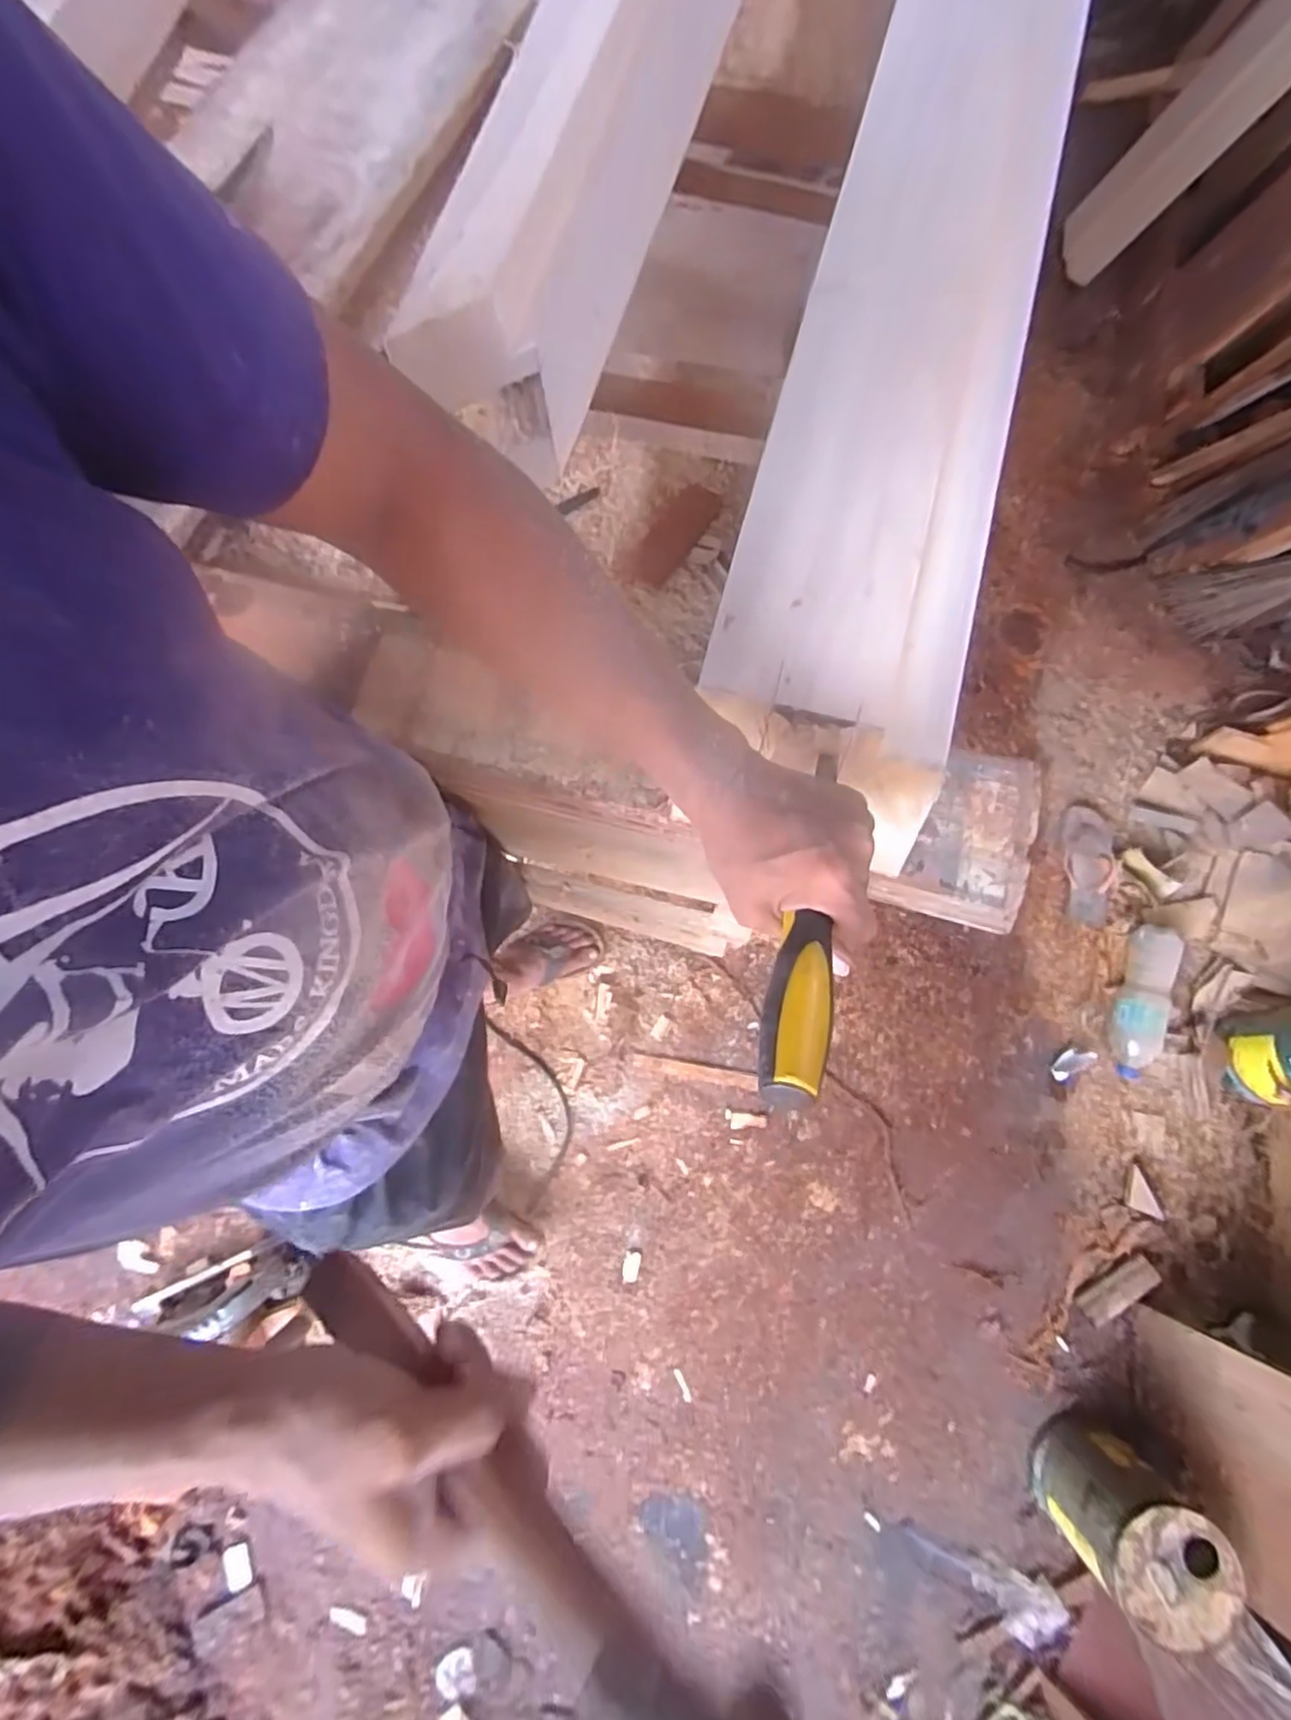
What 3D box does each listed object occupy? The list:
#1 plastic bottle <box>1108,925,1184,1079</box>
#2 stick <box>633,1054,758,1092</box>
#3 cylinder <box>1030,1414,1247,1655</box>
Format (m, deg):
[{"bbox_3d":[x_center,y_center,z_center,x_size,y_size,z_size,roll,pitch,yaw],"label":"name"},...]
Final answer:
[{"bbox_3d":[0.904,0.259,1.235,0.078,0.092,0.275,7,98,0],"label":"plastic bottle"},{"bbox_3d":[0.092,0.384,1.221,0.228,0.014,0.028,10,78,1],"label":"stick"},{"bbox_3d":[0.707,0.978,0.999,0.162,0.232,0.173,0,78,-1],"label":"cylinder"}]

